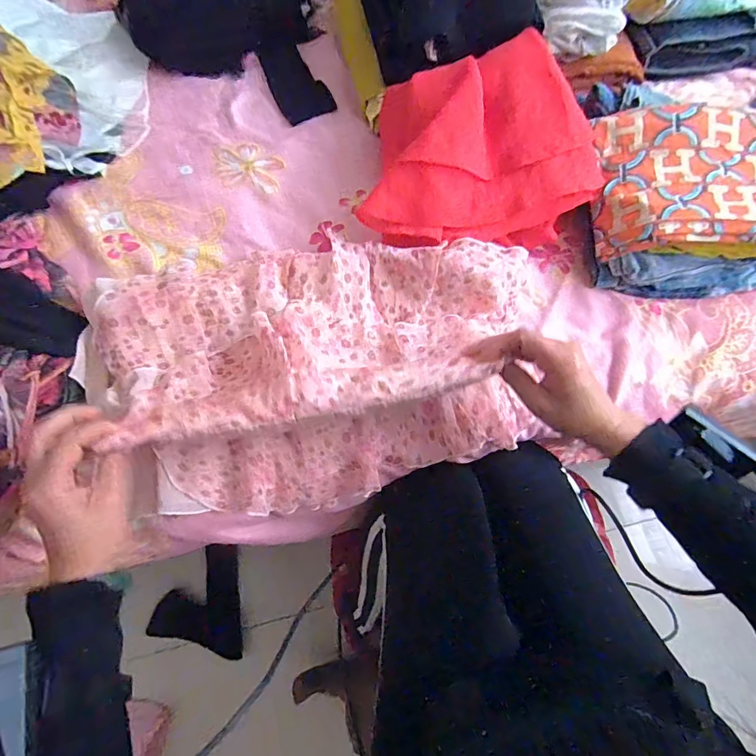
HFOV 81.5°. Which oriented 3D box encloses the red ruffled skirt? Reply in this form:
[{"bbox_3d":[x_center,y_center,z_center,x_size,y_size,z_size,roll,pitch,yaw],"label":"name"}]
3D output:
[{"bbox_3d":[0.116,-0.267,0.501,0.276,0.079,0.207,-7,73,-3],"label":"red ruffled skirt"}]

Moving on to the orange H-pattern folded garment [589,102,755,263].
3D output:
[{"bbox_3d":[0.392,-0.235,0.521,0.257,0.059,0.189,-3,73,-2],"label":"orange H-pattern folded garment"}]

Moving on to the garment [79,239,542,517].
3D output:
[{"bbox_3d":[-0.051,-0.016,0.466,0.497,0.120,0.270,-7,75,-4],"label":"garment"}]

